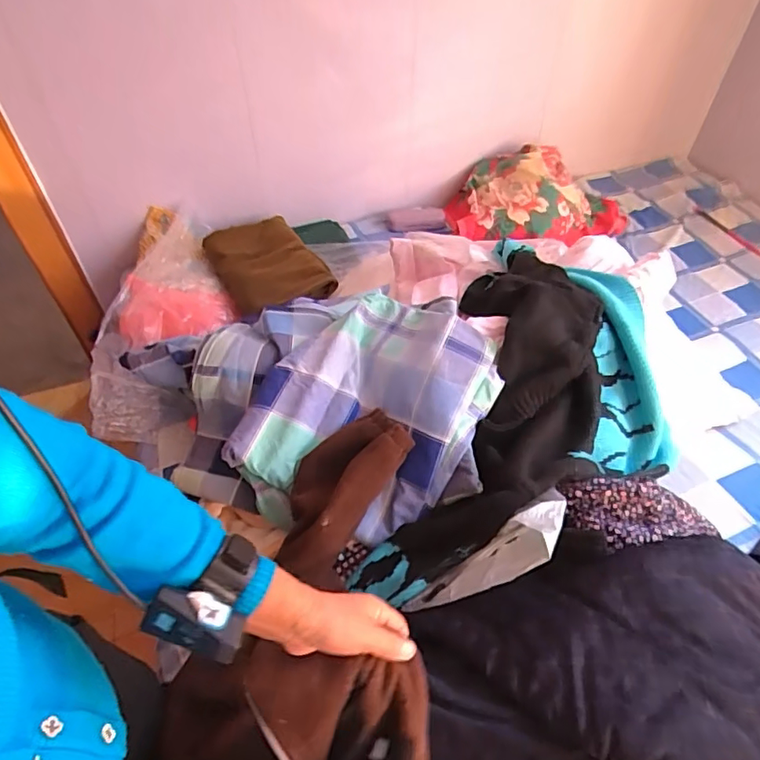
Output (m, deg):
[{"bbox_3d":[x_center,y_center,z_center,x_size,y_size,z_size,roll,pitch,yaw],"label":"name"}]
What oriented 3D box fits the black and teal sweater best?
[{"bbox_3d":[0.284,0.019,0.820,0.389,0.176,0.724,16,50,14],"label":"black and teal sweater"}]

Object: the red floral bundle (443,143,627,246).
[{"bbox_3d":[0.452,-0.508,1.429,0.513,0.162,0.270,-5,48,-5],"label":"red floral bundle"}]

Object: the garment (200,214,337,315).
[{"bbox_3d":[-0.258,-0.265,1.249,0.233,0.099,0.308,-26,54,-22],"label":"garment"}]

